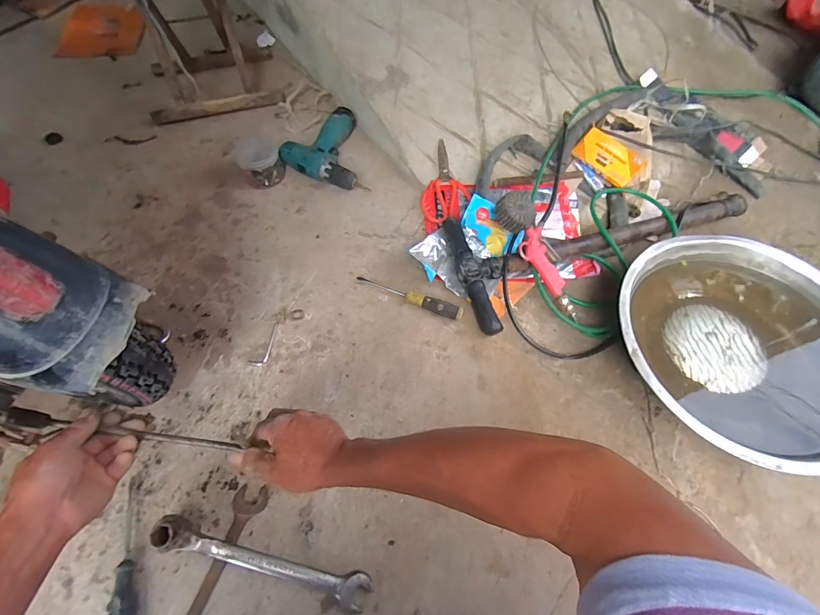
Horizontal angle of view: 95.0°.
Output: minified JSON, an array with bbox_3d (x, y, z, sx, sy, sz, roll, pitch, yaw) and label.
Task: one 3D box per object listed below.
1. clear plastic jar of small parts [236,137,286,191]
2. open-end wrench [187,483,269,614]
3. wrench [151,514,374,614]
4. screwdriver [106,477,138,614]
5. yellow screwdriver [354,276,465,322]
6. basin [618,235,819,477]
[{"bbox_3d":[-0.315,-0.311,0.781,0.084,0.073,0.101,-26,62,-14],"label":"clear plastic jar of small parts"},{"bbox_3d":[-0.242,0.326,0.467,0.038,0.012,0.200,18,61,11],"label":"open-end wrench"},{"bbox_3d":[-0.180,0.316,0.463,0.266,0.023,0.040,19,61,-2],"label":"wrench"},{"bbox_3d":[-0.355,0.313,0.463,0.025,0.026,0.190,-19,61,-10],"label":"screwdriver"},{"bbox_3d":[-0.003,-0.021,0.659,0.196,0.025,0.028,19,61,12],"label":"yellow screwdriver"},{"bbox_3d":[0.518,0.053,0.593,0.373,0.088,0.369,0,59,1],"label":"basin"}]

